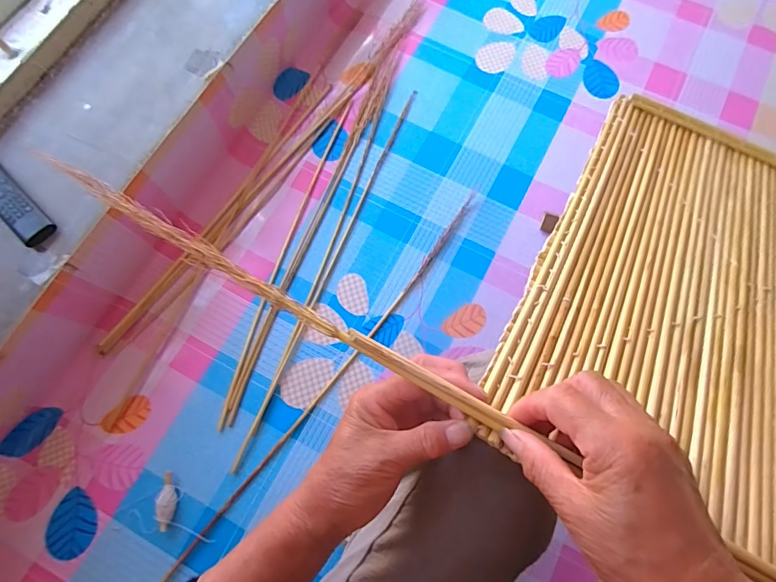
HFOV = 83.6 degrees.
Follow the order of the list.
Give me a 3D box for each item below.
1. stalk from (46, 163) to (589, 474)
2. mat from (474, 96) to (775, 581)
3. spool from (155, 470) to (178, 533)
[{"bbox_3d":[-0.057,0.011,0.278,0.371,0.011,0.013,29,77,7],"label":"stalk"},{"bbox_3d":[0.305,0.008,0.364,0.336,0.018,0.449,29,56,9],"label":"mat"},{"bbox_3d":[-0.326,0.310,0.642,0.027,0.020,0.079,-3,71,-2],"label":"spool"}]

